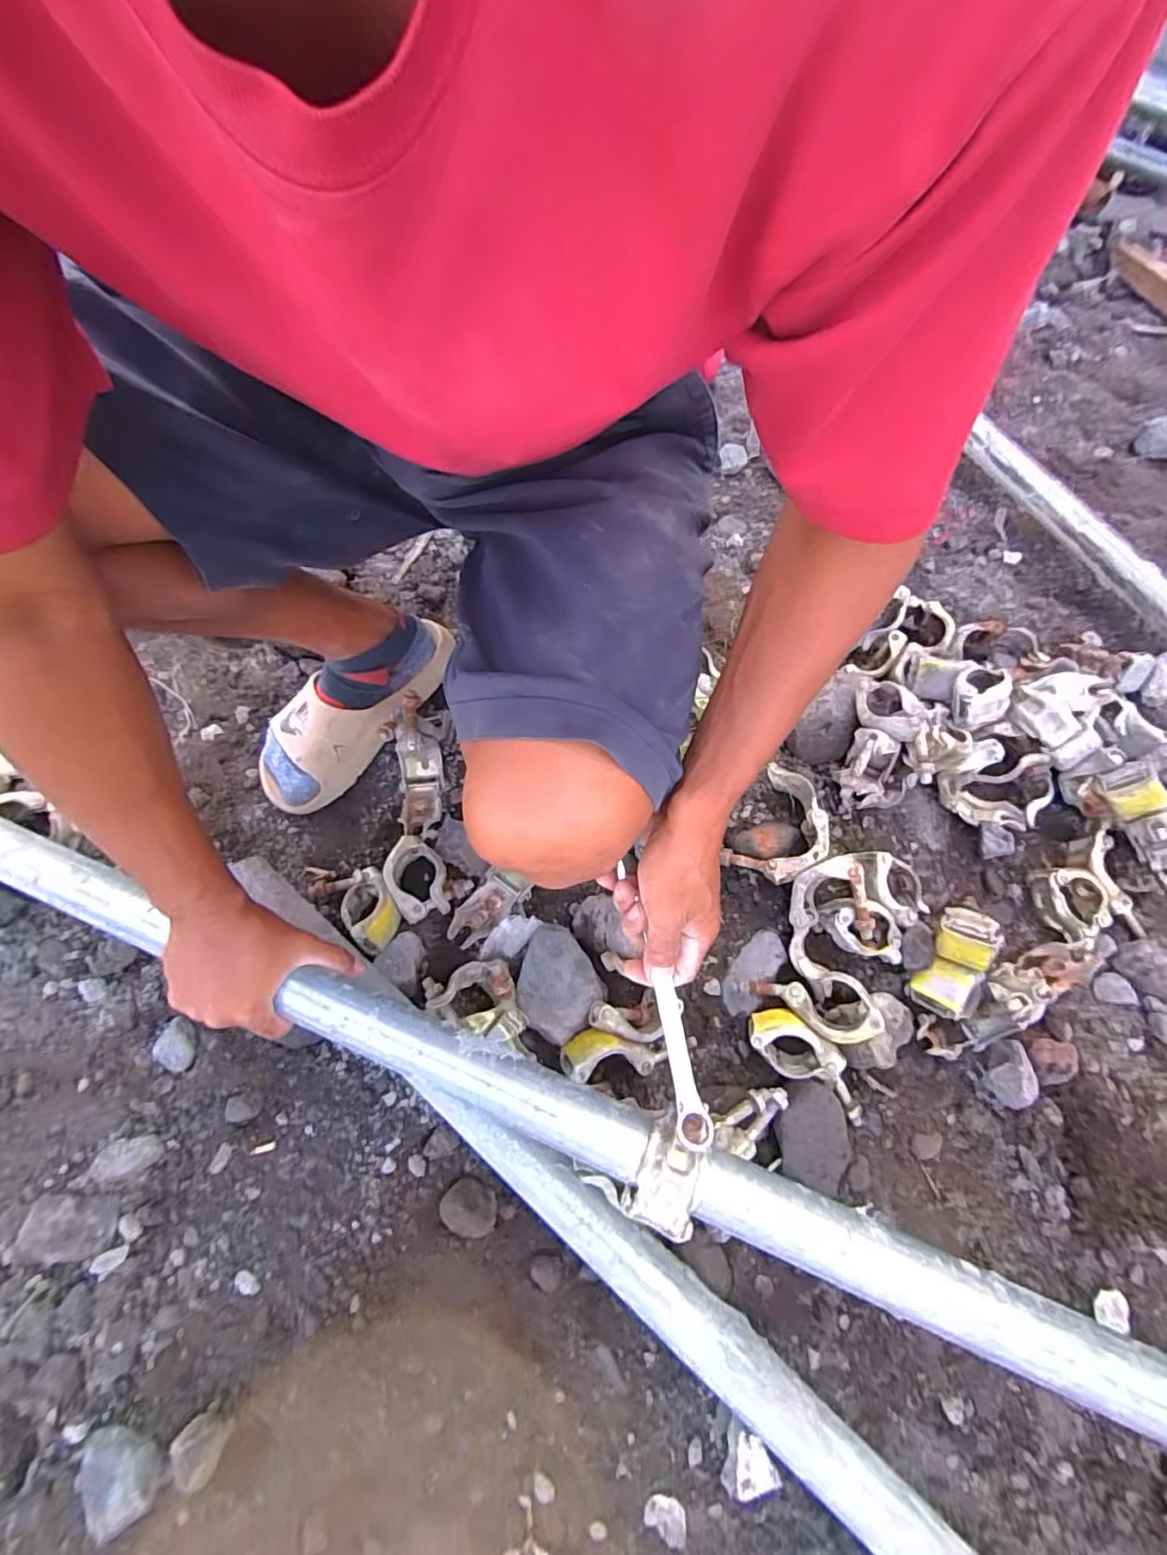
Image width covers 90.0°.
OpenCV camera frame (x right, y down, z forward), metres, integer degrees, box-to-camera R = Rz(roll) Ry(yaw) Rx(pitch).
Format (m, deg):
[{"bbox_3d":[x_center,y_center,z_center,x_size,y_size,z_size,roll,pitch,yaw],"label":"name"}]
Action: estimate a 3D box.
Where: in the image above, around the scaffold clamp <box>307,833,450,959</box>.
[{"bbox_3d":[-0.206,0.118,0.601,0.126,0.051,0.099,-29,70,-13],"label":"scaffold clamp"}]

